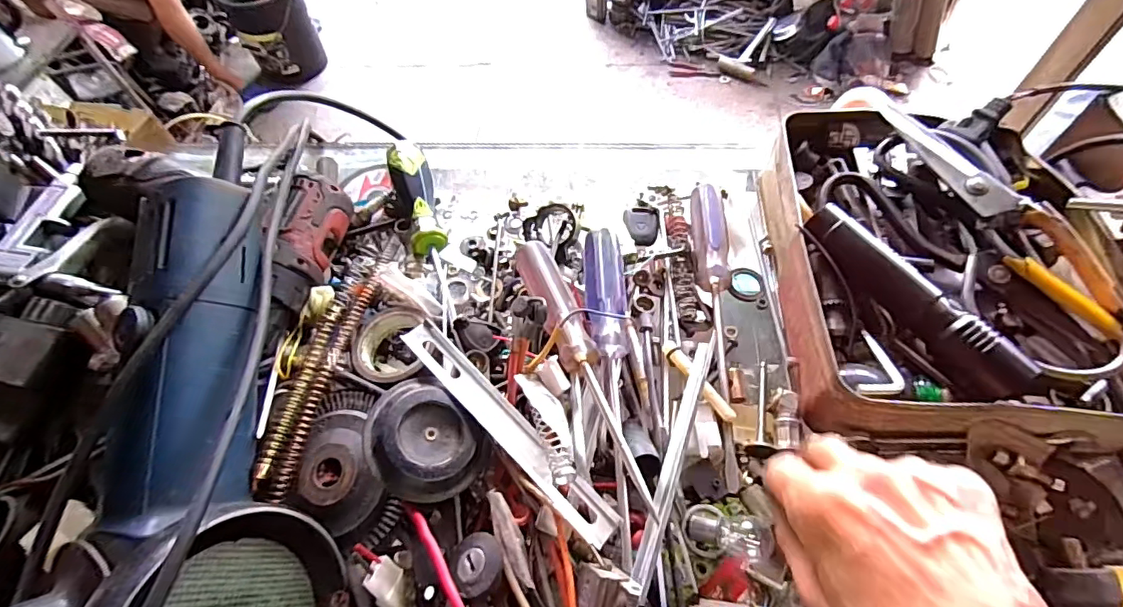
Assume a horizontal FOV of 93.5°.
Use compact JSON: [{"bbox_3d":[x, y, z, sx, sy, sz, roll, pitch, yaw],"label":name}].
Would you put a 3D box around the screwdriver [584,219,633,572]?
[{"bbox_3d":[0.034,0.045,0.323,0.027,0.024,0.210,-5,59,-1],"label":"screwdriver"}]

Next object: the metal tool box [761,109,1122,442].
[{"bbox_3d":[0.255,-0.035,0.354,0.207,0.080,0.245,1,59,3],"label":"metal tool box"}]

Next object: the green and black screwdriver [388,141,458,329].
[{"bbox_3d":[-0.106,-0.059,0.406,0.029,0.025,0.176,-16,60,-7],"label":"green and black screwdriver"}]

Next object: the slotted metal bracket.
[{"bbox_3d":[-0.033,0.072,0.304,0.164,0.015,0.024,43,42,14],"label":"slotted metal bracket"}]

